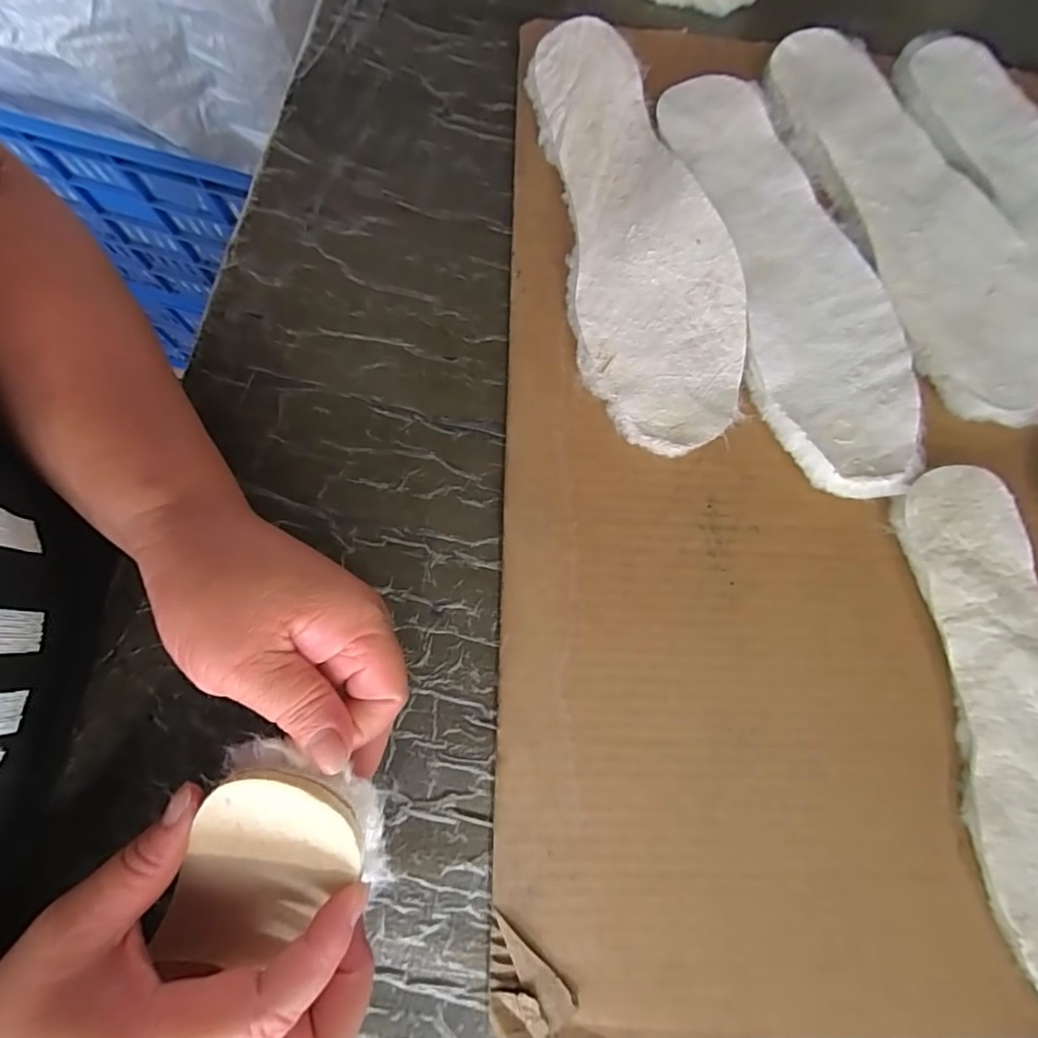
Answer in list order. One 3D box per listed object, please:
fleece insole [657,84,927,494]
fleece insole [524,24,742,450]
[{"bbox_3d":[0.164,-0.147,0.320,0.091,0.011,0.274,-15,80,-4],"label":"fleece insole"},{"bbox_3d":[0.071,-0.172,0.324,0.093,0.023,0.269,-9,79,-3],"label":"fleece insole"}]

